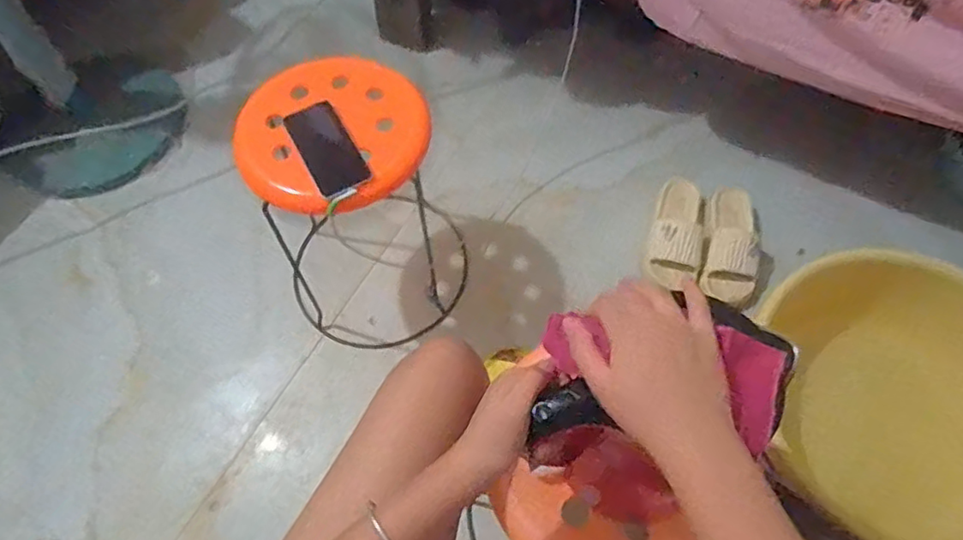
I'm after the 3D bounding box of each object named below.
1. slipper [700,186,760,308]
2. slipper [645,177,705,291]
[{"bbox_3d":[0.494,-0.051,1.183,0.105,0.065,0.254,14,63,8],"label":"slipper"},{"bbox_3d":[0.393,-0.089,1.187,0.103,0.066,0.245,16,63,9],"label":"slipper"}]

